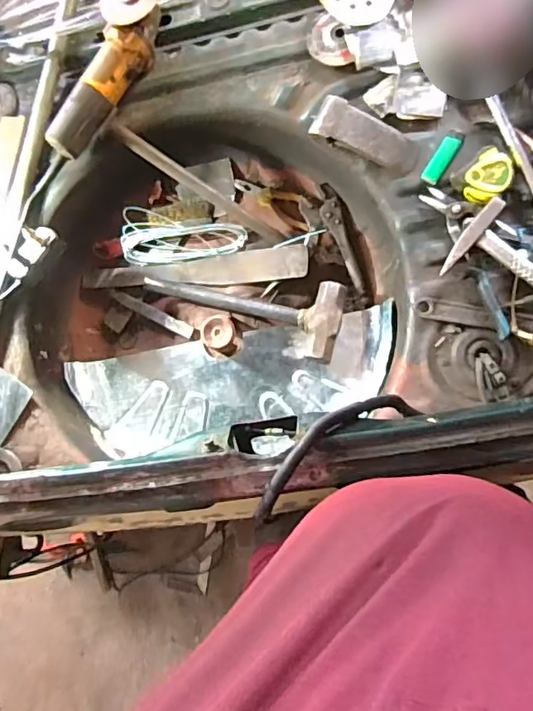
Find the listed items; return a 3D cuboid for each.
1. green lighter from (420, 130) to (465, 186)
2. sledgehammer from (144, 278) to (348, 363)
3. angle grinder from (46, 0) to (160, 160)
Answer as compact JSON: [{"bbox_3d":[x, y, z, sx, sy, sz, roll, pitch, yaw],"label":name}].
[{"bbox_3d":[0.249,-0.279,0.760,0.027,0.009,0.082,32,92,9],"label":"green lighter"},{"bbox_3d":[-0.039,-0.089,0.903,0.327,0.038,0.123,14,90,9],"label":"sledgehammer"},{"bbox_3d":[-0.238,-0.433,0.820,0.081,0.071,0.279,27,92,9],"label":"angle grinder"}]

